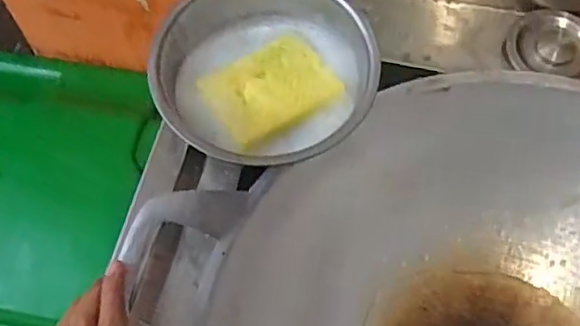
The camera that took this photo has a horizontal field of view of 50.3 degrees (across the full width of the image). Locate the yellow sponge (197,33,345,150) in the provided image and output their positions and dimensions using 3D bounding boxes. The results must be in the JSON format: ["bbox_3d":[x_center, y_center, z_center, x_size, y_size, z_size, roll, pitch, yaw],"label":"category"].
[{"bbox_3d":[-0.016,-0.062,0.507,0.098,0.014,0.078,-32,69,-14],"label":"yellow sponge"}]

